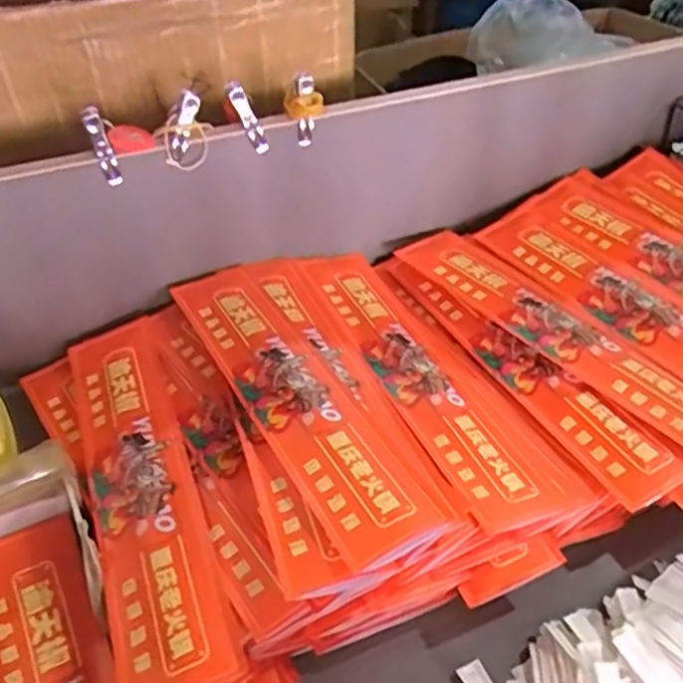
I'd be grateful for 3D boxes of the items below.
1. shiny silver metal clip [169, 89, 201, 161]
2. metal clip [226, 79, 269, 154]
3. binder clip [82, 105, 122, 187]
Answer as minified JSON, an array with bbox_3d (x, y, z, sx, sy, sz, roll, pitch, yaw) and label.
[{"bbox_3d":[-0.128,-0.174,0.572,0.020,0.058,0.013,-3,35,-43],"label":"shiny silver metal clip"},{"bbox_3d":[-0.079,-0.185,0.588,0.014,0.074,0.013,-45,55,-12],"label":"metal clip"},{"bbox_3d":[-0.188,-0.151,0.560,0.016,0.063,0.019,-15,44,-15],"label":"binder clip"}]

